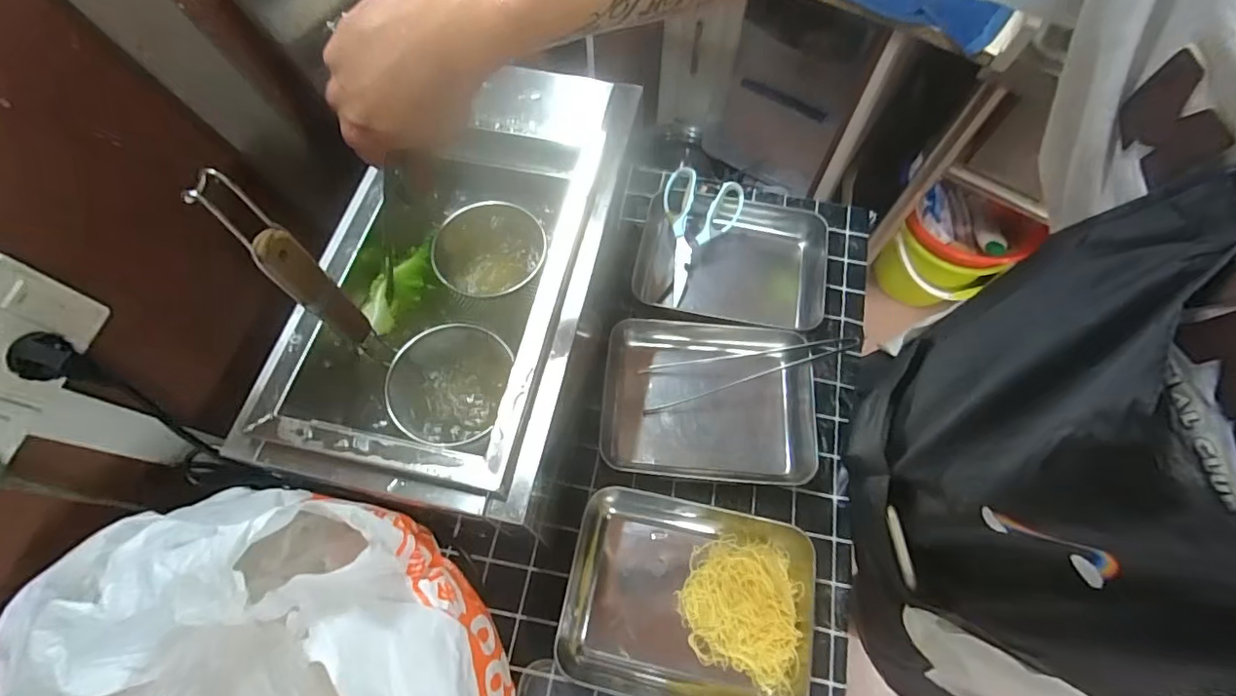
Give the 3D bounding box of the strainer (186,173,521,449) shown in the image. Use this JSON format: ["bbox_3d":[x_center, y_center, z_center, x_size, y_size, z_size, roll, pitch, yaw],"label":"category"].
[{"bbox_3d":[-0.168,-0.020,0.437,0.104,0.277,0.119,-40,72,-16],"label":"strainer"}]

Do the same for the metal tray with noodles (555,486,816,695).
[{"bbox_3d":[0.077,0.272,0.591,0.262,0.039,0.198,11,67,5],"label":"metal tray with noodles"}]

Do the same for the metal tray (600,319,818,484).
[{"bbox_3d":[0.117,0.065,0.679,0.263,0.045,0.192,5,67,2],"label":"metal tray"}]

